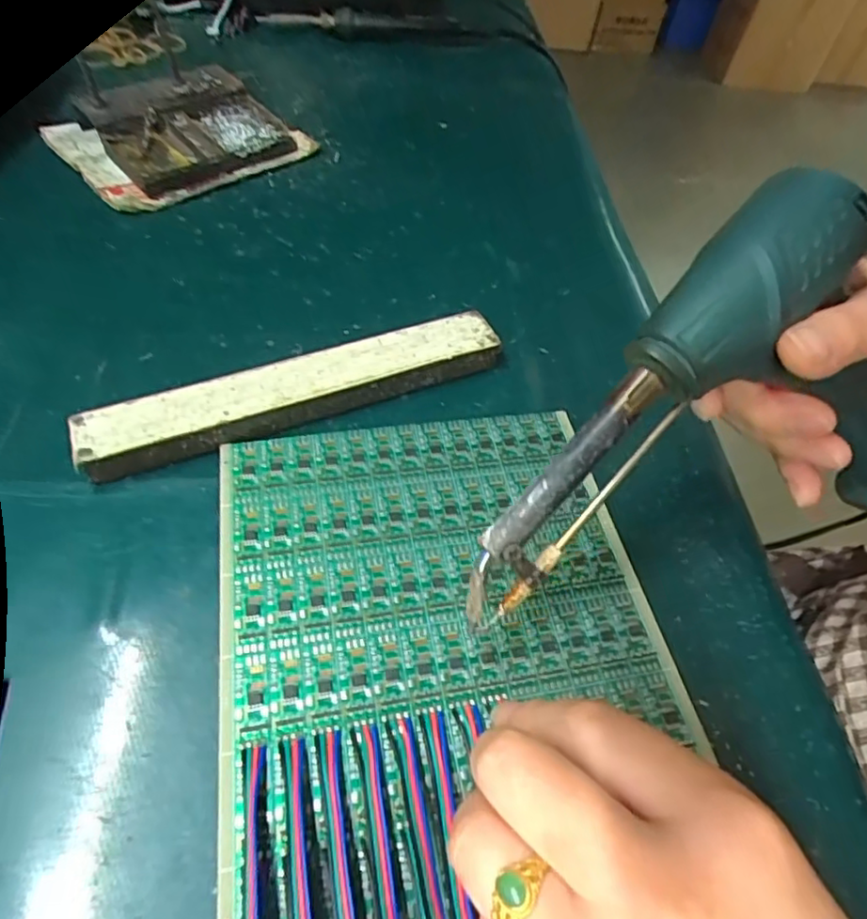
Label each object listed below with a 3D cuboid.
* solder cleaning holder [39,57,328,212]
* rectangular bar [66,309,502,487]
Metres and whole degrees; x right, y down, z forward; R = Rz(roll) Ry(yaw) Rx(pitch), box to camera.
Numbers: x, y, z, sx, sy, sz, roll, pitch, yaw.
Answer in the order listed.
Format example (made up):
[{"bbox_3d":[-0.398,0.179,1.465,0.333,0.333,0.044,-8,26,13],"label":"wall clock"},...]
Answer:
[{"bbox_3d":[-0.179,-0.231,0.423,0.144,0.034,0.115,-36,63,-28],"label":"solder cleaning holder"},{"bbox_3d":[-0.061,-0.034,0.289,0.197,0.019,0.028,-19,56,-18],"label":"rectangular bar"}]

